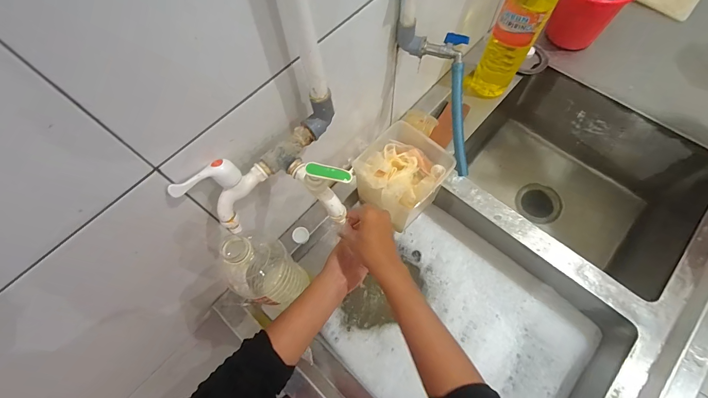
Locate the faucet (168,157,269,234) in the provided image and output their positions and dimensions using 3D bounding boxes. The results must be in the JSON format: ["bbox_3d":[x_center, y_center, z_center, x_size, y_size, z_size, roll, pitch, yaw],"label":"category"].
[{"bbox_3d":[-0.156,-0.013,0.406,0.040,0.092,0.089,33,71,16],"label":"faucet"}]

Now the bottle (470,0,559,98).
[{"bbox_3d":[0.319,-0.329,0.662,0.072,0.311,0.077,-17,66,-4],"label":"bottle"}]

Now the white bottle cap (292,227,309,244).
[{"bbox_3d":[-0.107,0.073,0.658,0.033,0.016,0.029,-40,69,-14],"label":"white bottle cap"}]

